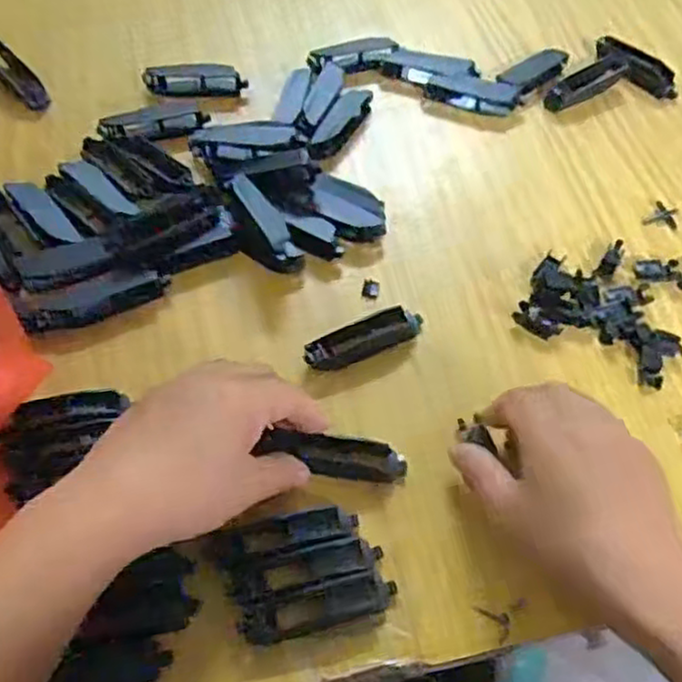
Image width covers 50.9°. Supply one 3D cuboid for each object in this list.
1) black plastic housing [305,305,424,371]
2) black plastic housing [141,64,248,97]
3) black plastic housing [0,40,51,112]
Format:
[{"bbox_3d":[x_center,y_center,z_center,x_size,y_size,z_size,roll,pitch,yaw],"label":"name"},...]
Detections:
[{"bbox_3d":[0.014,-0.002,0.420,0.073,0.011,0.019,-24,61,-17],"label":"black plastic housing"},{"bbox_3d":[-0.109,-0.194,0.533,0.075,0.010,0.027,2,57,-2],"label":"black plastic housing"},{"bbox_3d":[-0.239,-0.198,0.524,0.020,0.017,0.083,-38,66,-24],"label":"black plastic housing"}]

